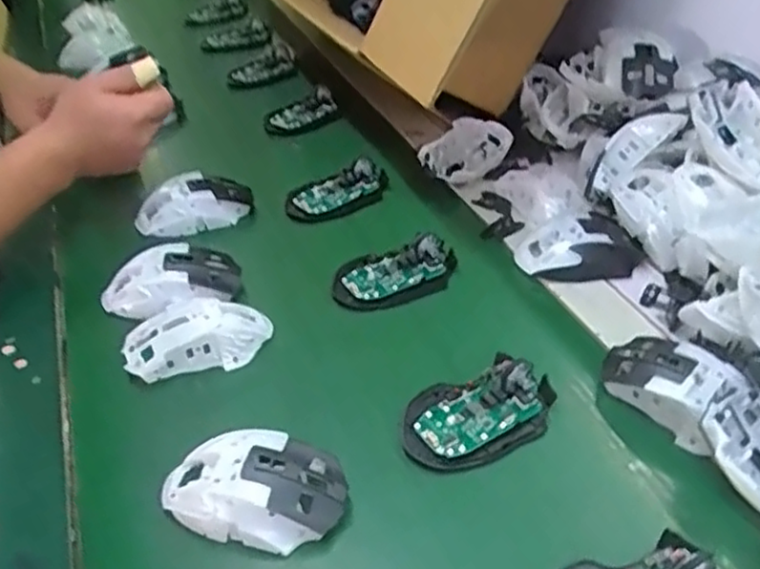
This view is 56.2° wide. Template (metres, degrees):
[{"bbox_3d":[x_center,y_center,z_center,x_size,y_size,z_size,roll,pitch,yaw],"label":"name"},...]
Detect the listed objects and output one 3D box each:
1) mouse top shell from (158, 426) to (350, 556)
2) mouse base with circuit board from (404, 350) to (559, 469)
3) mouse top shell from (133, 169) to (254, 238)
[{"bbox_3d":[-0.079,0.127,0.447,0.111,0.037,0.061,5,37,9],"label":"mouse top shell"},{"bbox_3d":[0.070,0.087,0.501,0.112,0.024,0.071,-16,39,-18],"label":"mouse base with circuit board"},{"bbox_3d":[-0.187,-0.081,0.709,0.116,0.043,0.055,-17,39,-19],"label":"mouse top shell"}]

